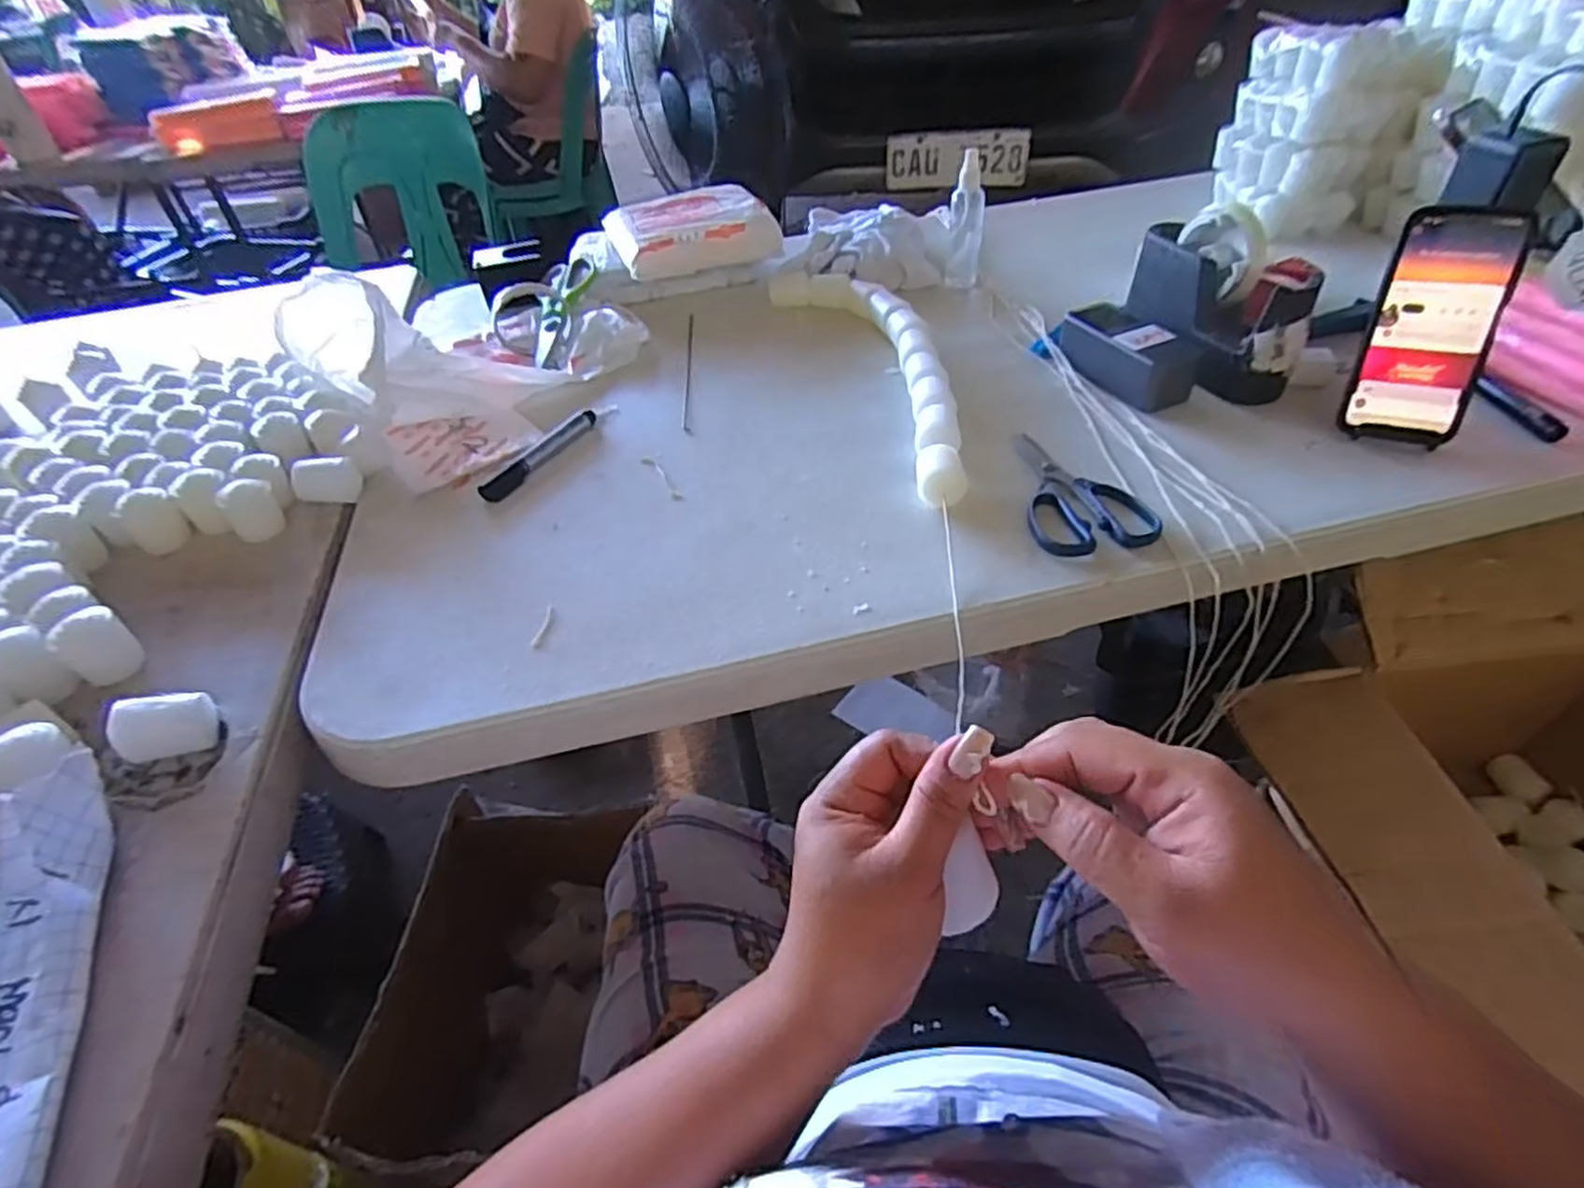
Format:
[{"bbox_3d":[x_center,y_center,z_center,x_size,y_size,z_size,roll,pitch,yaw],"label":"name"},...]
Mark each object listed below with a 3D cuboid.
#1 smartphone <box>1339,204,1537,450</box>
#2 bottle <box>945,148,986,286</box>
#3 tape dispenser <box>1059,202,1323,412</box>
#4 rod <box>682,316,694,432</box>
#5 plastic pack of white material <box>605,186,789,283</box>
[{"bbox_3d":[0.485,-0.200,0.564,0.079,0.167,0.015,14,20,22],"label":"smartphone"},{"bbox_3d":[0.199,-0.424,0.844,0.037,0.124,0.038,5,46,11],"label":"bottle"},{"bbox_3d":[0.346,-0.259,0.675,0.144,0.115,0.197,-21,47,-15],"label":"tape dispenser"},{"bbox_3d":[-0.109,-0.244,0.786,0.007,0.005,0.254,-6,45,0],"label":"rod"},{"bbox_3d":[-0.123,-0.447,0.914,0.193,0.046,0.148,-16,46,-11],"label":"plastic pack of white material"}]

